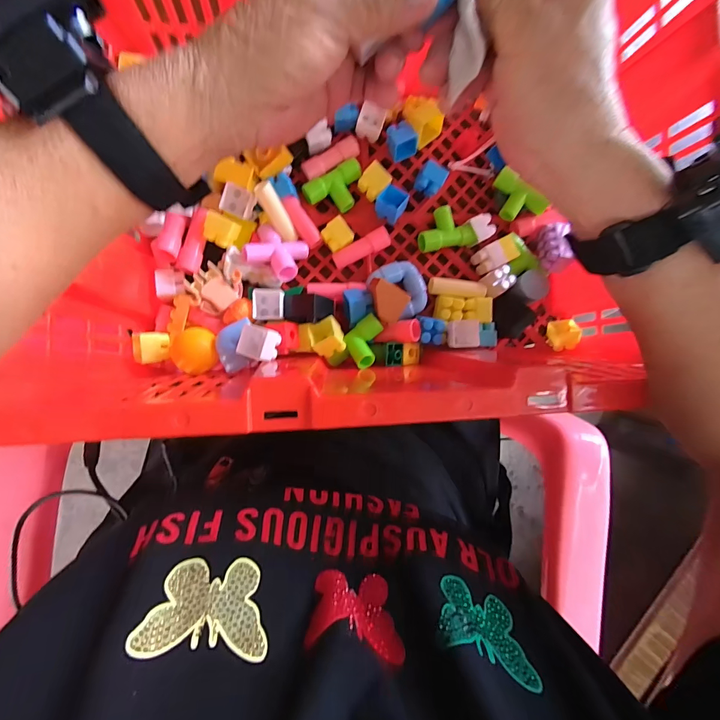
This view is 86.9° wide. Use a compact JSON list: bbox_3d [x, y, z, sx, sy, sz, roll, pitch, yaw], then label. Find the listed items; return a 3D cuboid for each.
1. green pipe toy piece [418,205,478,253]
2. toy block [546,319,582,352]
[{"bbox_3d":[0.082,-0.127,0.370,0.054,0.019,0.041,-8,87,-8],"label":"green pipe toy piece"},{"bbox_3d":[0.204,-0.026,0.379,0.025,0.022,0.032,4,86,-7],"label":"toy block"}]

